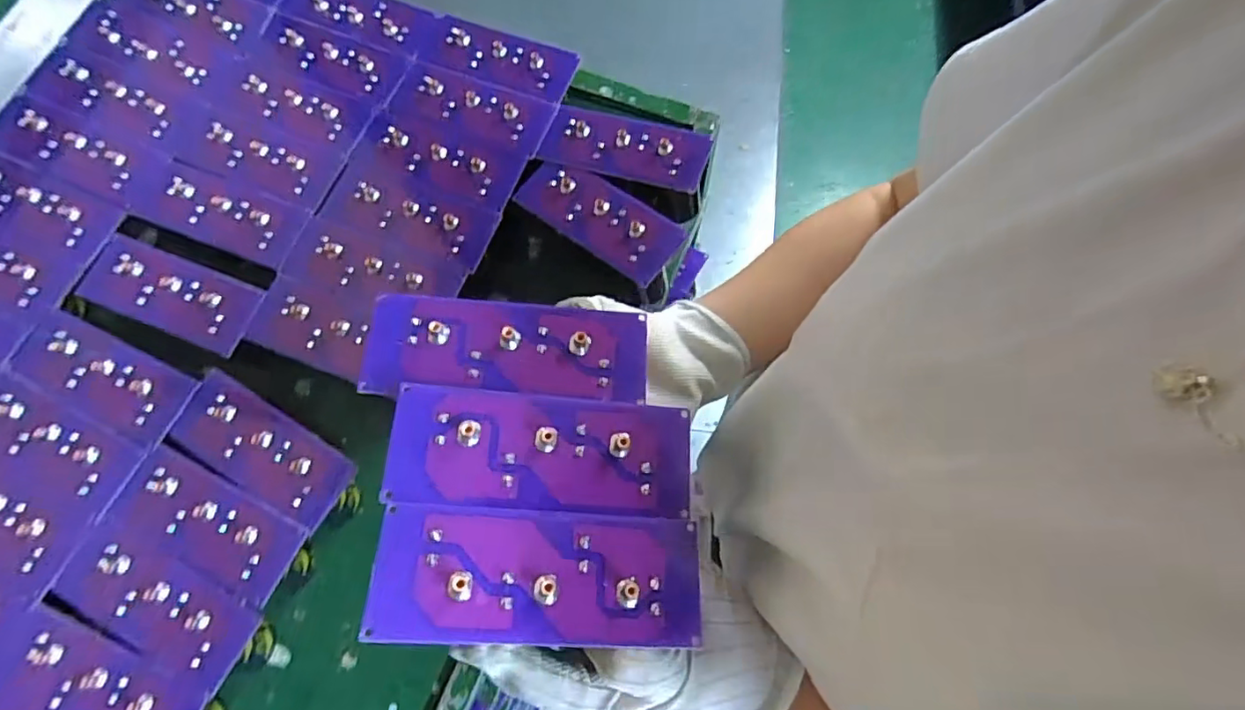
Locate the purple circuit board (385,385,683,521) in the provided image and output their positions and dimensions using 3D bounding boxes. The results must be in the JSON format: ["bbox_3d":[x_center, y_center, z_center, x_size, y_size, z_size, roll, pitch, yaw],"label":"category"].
[{"bbox_3d":[-0.035,0.044,0.279,0.135,0.007,0.053,6,72,-9],"label":"purple circuit board"}]

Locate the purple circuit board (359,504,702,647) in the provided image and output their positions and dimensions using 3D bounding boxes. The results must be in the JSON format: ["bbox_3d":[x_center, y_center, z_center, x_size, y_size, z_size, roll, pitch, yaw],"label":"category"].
[{"bbox_3d":[-0.034,0.093,0.257,0.134,0.010,0.051,5,72,-10],"label":"purple circuit board"}]

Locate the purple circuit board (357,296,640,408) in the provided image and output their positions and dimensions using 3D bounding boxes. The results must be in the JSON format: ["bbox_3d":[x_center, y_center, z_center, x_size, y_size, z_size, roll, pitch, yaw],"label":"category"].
[{"bbox_3d":[-0.057,-0.004,0.301,0.135,0.015,0.050,5,72,-4],"label":"purple circuit board"}]

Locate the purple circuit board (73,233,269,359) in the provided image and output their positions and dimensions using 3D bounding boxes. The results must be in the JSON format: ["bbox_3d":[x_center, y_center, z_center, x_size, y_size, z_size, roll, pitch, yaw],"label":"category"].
[{"bbox_3d":[-0.343,-0.049,0.457,0.139,0.004,0.058,19,74,8],"label":"purple circuit board"}]

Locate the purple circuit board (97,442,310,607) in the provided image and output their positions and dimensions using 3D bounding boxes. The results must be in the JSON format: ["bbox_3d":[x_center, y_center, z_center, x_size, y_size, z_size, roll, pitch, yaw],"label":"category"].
[{"bbox_3d":[-0.281,0.113,0.406,0.129,0.006,0.059,24,75,10],"label":"purple circuit board"}]

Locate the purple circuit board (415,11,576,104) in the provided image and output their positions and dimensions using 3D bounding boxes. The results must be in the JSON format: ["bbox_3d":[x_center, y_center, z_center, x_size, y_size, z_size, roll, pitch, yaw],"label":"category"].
[{"bbox_3d":[-0.109,-0.255,0.516,0.134,0.010,0.052,19,74,8],"label":"purple circuit board"}]

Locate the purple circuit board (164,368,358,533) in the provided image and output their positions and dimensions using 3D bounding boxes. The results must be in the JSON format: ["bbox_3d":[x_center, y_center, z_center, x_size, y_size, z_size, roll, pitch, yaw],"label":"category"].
[{"bbox_3d":[-0.254,0.065,0.423,0.135,0.006,0.054,28,75,11],"label":"purple circuit board"}]

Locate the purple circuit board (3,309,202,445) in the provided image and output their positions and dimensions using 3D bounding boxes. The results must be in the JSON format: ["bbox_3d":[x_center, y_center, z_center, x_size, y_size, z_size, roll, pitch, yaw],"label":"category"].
[{"bbox_3d":[-0.379,0.013,0.437,0.134,0.004,0.054,23,75,9],"label":"purple circuit board"}]

